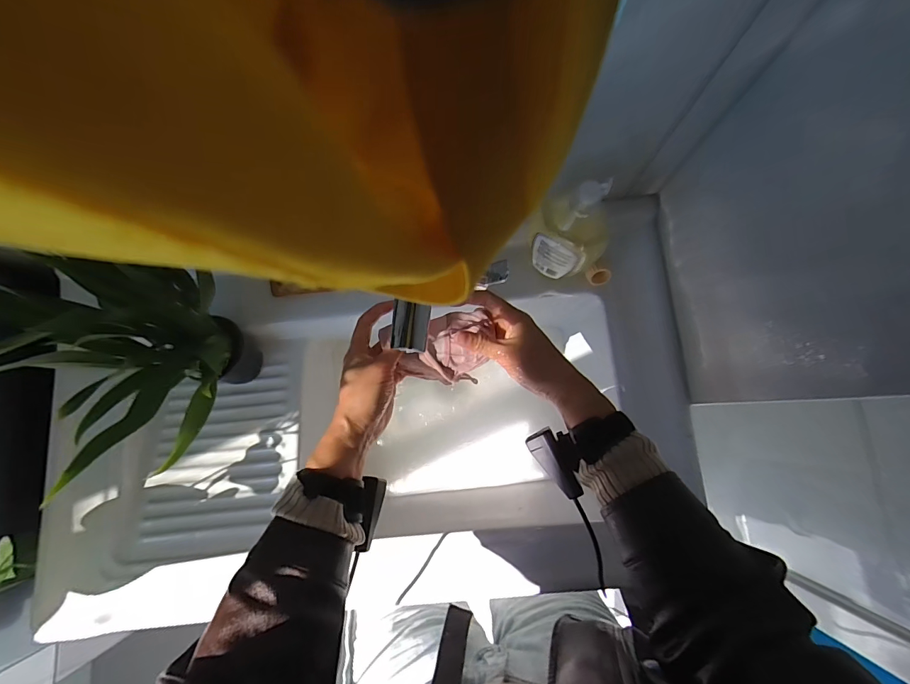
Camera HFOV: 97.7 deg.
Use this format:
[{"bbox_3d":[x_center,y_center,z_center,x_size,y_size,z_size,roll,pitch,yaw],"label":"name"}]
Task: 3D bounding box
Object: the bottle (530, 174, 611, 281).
[{"bbox_3d":[0.125,-0.122,0.438,0.085,0.164,0.050,39,83,8],"label":"bottle"}]

